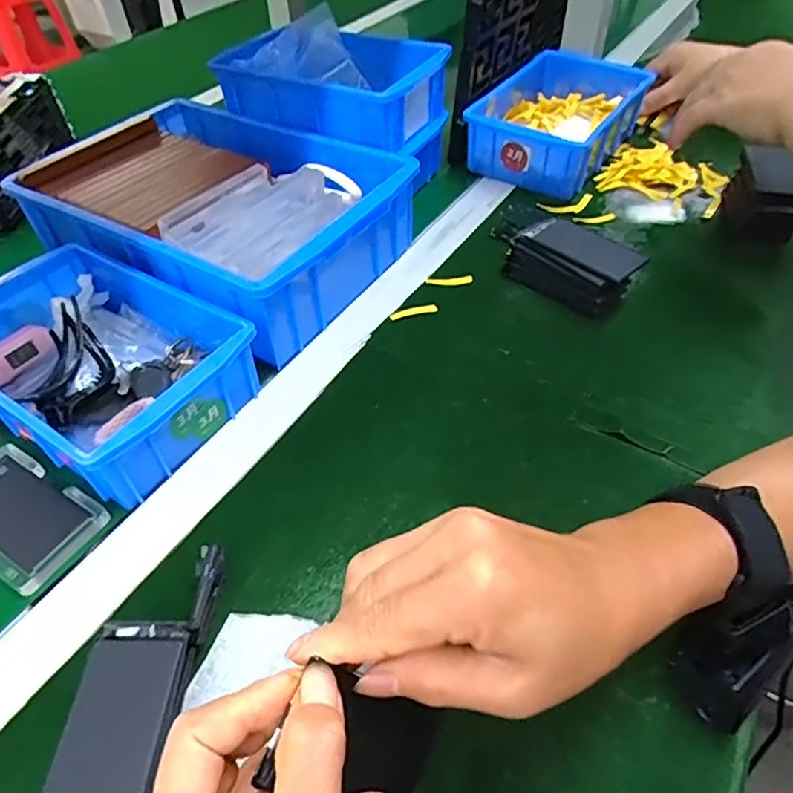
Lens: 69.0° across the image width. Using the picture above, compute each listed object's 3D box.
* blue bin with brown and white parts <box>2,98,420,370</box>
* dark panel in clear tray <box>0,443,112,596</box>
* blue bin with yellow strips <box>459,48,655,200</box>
[{"bbox_3d":[-0.166,-0.162,0.512,0.319,0.084,0.220,22,51,21],"label":"blue bin with brown and white parts"},{"bbox_3d":[-0.236,0.072,0.357,0.104,0.009,0.061,23,52,22],"label":"dark panel in clear tray"},{"bbox_3d":[0.181,-0.309,0.650,0.136,0.072,0.220,24,52,23],"label":"blue bin with yellow strips"}]

